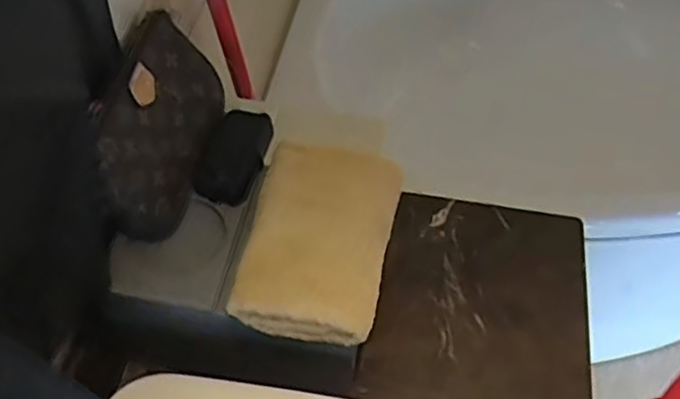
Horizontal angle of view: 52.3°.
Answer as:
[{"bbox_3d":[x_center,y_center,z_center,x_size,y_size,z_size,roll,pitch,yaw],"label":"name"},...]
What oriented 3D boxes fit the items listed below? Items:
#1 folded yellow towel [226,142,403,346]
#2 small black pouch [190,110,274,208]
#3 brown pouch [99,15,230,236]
[{"bbox_3d":[-0.017,0.032,0.602,0.119,0.041,0.184,11,53,7],"label":"folded yellow towel"},{"bbox_3d":[-0.103,-0.048,0.681,0.056,0.018,0.120,8,52,5],"label":"small black pouch"},{"bbox_3d":[-0.158,-0.075,0.641,0.075,0.106,0.221,-1,52,-2],"label":"brown pouch"}]

